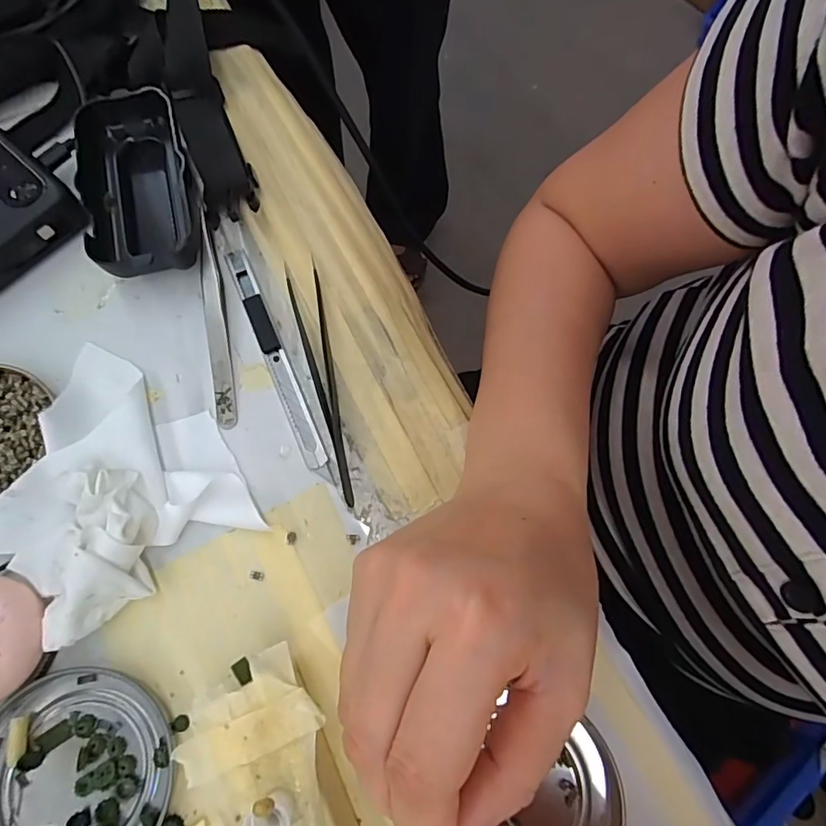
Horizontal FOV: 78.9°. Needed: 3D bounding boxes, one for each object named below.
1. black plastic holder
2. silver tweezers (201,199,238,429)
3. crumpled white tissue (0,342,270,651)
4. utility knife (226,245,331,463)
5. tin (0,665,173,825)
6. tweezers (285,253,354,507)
[{"bbox_3d":[-0.152,-0.121,0.272,0.055,0.024,0.111,-16,73,-6],"label":"black plastic holder"},{"bbox_3d":[-0.103,-0.050,0.259,0.010,0.011,0.116,-11,73,-5],"label":"silver tweezers"},{"bbox_3d":[-0.142,0.025,0.227,0.101,0.026,0.120,-30,75,-10],"label":"crumpled white tissue"},{"bbox_3d":[-0.071,-0.030,0.255,0.011,0.006,0.124,-22,74,-8],"label":"utility knife"},{"bbox_3d":[-0.137,0.147,0.197,0.077,0.009,0.077,0,72,-1],"label":"tin"},{"bbox_3d":[-0.047,-0.018,0.252,0.016,0.010,0.127,-11,73,-5],"label":"tweezers"}]

